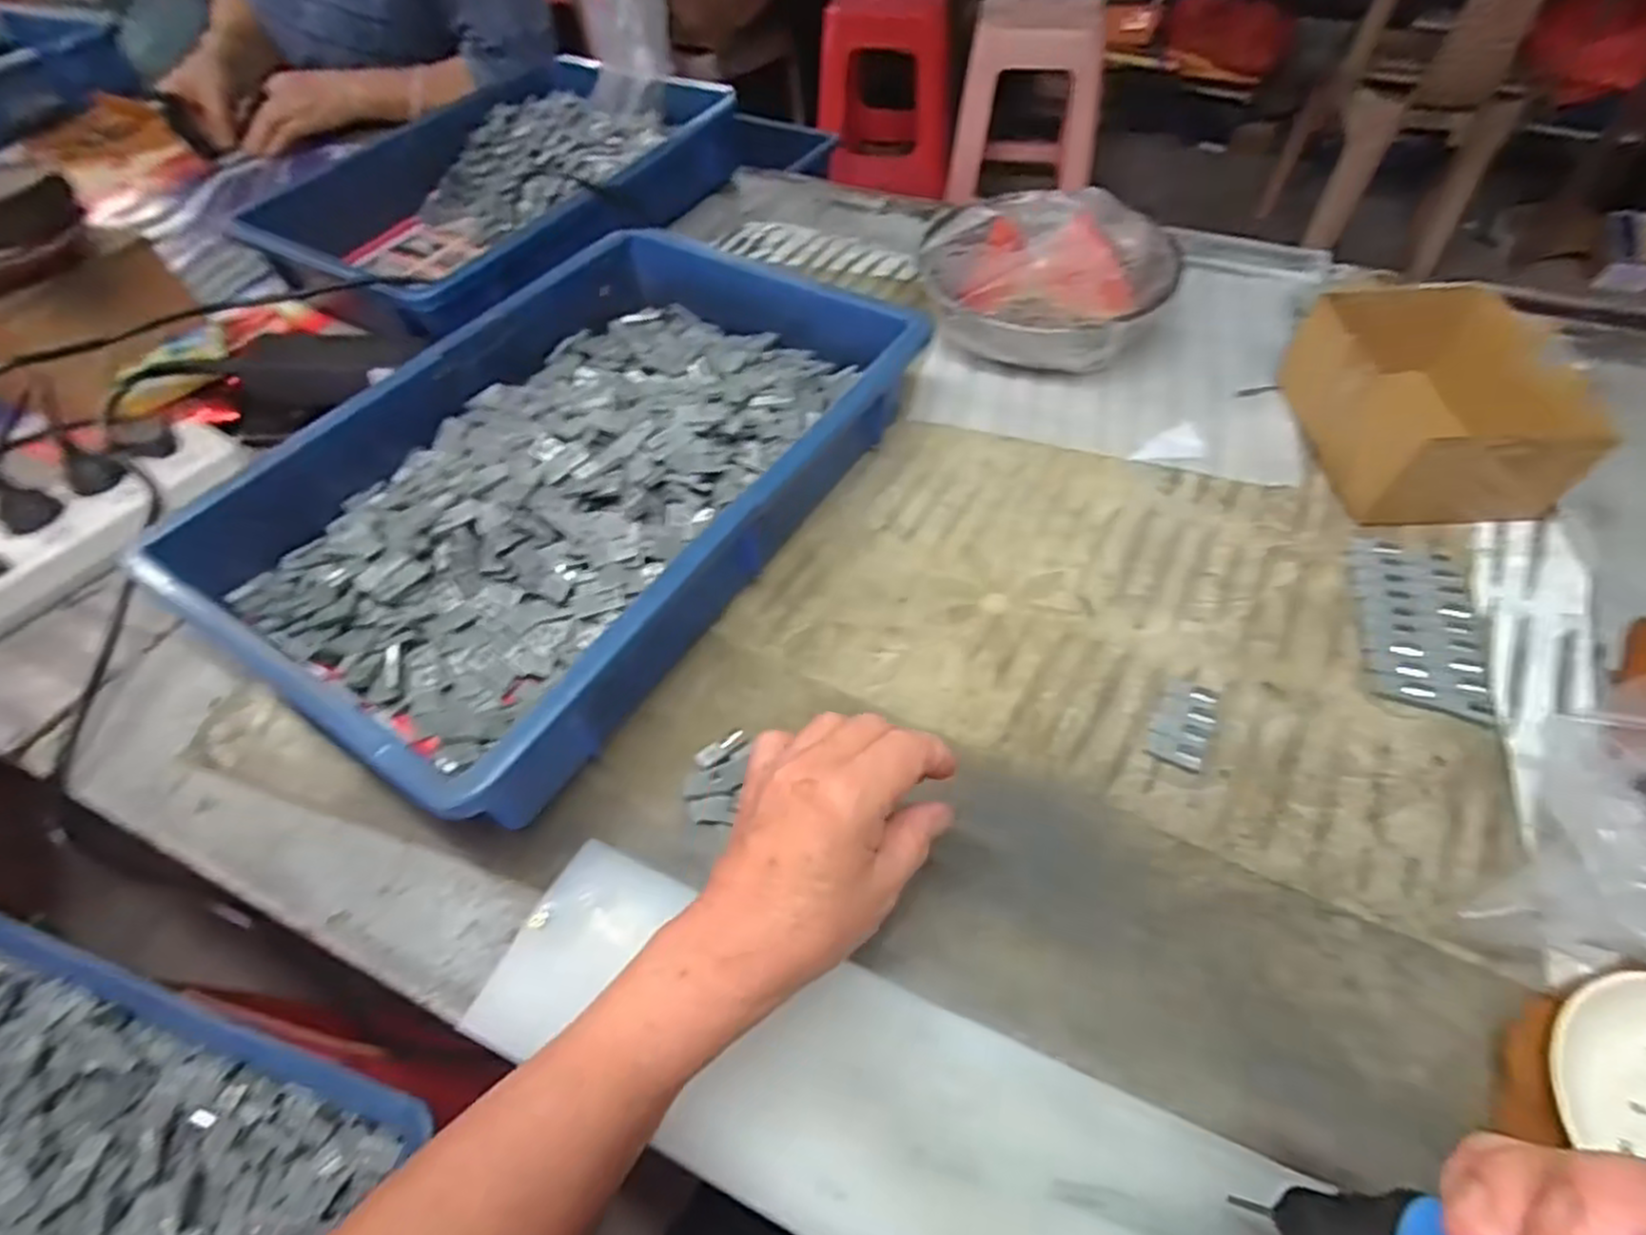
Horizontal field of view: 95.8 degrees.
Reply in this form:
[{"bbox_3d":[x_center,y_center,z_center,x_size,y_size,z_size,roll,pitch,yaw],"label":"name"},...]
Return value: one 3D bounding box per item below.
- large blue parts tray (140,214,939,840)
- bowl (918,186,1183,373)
[{"bbox_3d":[-0.158,-0.101,0.505,0.293,0.082,0.433,26,59,21],"label":"large blue parts tray"},{"bbox_3d":[0.180,-0.273,0.612,0.184,0.076,0.184,-2,53,3],"label":"bowl"}]

